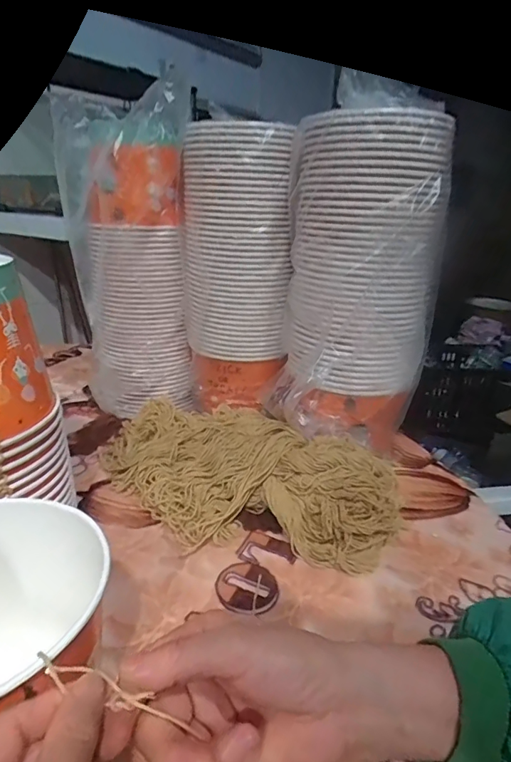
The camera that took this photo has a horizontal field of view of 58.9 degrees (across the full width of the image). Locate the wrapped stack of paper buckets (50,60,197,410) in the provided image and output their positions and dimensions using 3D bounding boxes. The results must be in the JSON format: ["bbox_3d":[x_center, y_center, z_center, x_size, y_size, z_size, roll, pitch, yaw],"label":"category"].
[{"bbox_3d":[-0.177,-0.160,0.657,0.133,0.428,0.172,-11,26,-28],"label":"wrapped stack of paper buckets"}]

